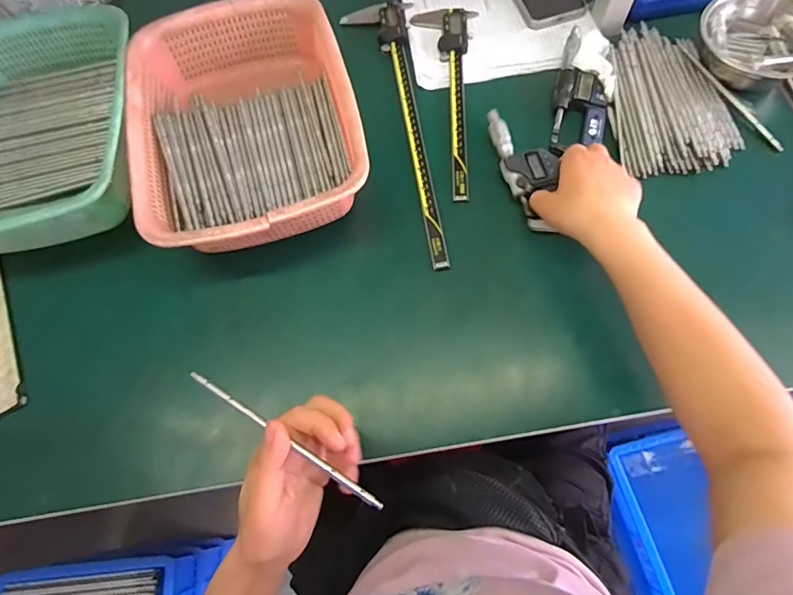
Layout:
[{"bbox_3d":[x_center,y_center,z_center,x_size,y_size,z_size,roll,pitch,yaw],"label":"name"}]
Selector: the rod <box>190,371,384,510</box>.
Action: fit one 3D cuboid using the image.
[{"bbox_3d":[-0.077,0.091,0.299,0.160,0.006,0.005,28,72,19],"label":"rod"}]

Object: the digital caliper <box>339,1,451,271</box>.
[{"bbox_3d":[-0.005,-0.204,0.524,0.083,0.013,0.383,-6,68,1],"label":"digital caliper"}]

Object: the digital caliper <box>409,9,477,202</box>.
[{"bbox_3d":[0.051,-0.241,0.533,0.074,0.014,0.285,4,68,4],"label":"digital caliper"}]

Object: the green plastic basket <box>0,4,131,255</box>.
[{"bbox_3d":[-0.400,-0.187,0.509,0.225,0.074,0.304,-12,68,-2],"label":"green plastic basket"}]

